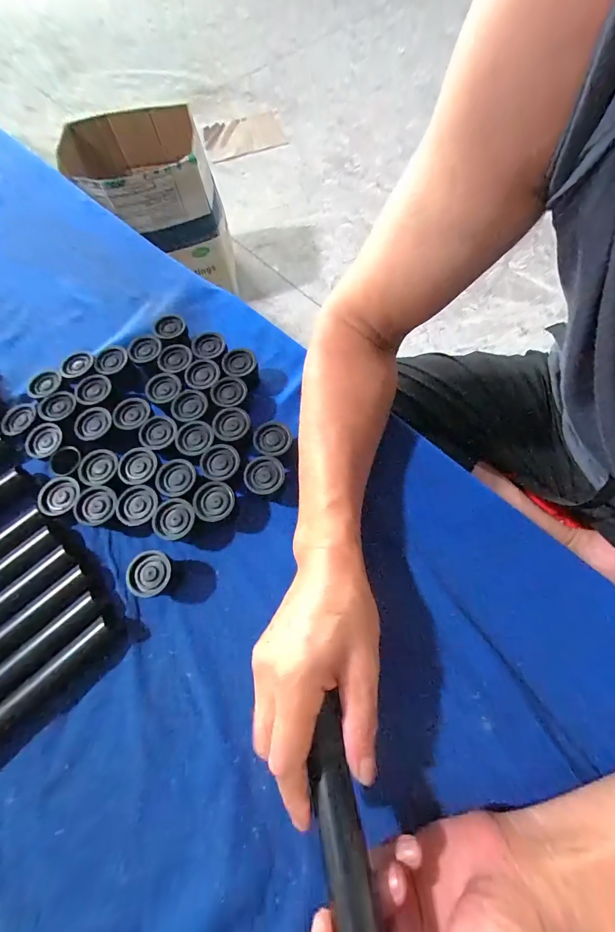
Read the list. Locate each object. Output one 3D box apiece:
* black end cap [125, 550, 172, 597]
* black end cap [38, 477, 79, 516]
[{"bbox_3d":[-0.127,0.091,0.292,0.032,0.032,0.034,-1,67,3],"label":"black end cap"},{"bbox_3d":[-0.218,0.029,0.314,0.033,0.017,0.035,-1,67,3],"label":"black end cap"}]

